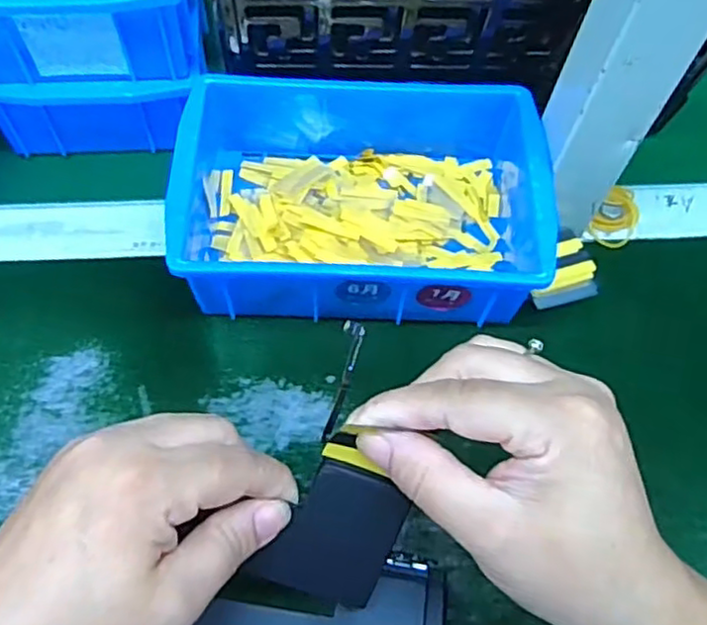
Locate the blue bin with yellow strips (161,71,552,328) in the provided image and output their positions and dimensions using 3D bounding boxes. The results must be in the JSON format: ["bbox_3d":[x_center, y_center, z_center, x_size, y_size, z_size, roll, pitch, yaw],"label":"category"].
[{"bbox_3d":[0.004,-0.069,0.392,0.197,0.071,0.144,3,61,-2],"label":"blue bin with yellow strips"}]

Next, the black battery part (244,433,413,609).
[{"bbox_3d":[-0.005,0.079,0.250,0.045,0.005,0.067,19,102,-8],"label":"black battery part"}]

